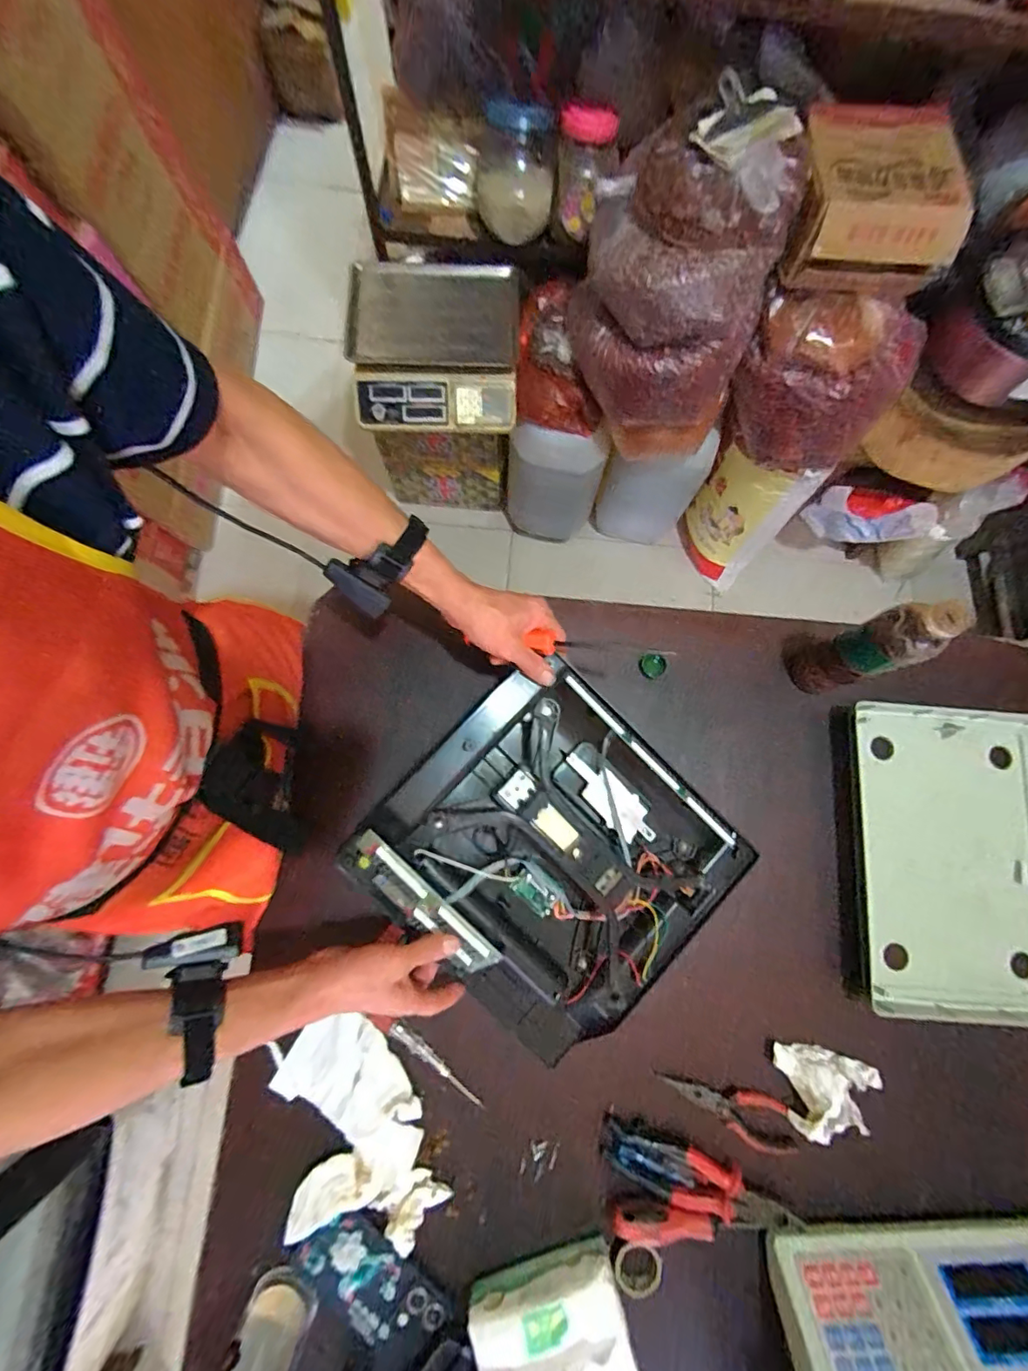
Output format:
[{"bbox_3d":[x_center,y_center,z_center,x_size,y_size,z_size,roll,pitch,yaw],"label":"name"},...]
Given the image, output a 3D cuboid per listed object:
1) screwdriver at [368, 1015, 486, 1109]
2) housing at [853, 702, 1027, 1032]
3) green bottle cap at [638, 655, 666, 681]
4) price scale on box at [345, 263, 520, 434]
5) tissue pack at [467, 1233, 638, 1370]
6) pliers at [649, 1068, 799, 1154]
[{"bbox_3d":[-0.087,0.399,0.545,0.139,0.019,0.018,36,81,6],"label":"screwdriver"},{"bbox_3d":[0.555,0.195,0.577,0.326,0.071,0.337,5,79,0],"label":"housing"},{"bbox_3d":[0.173,-0.023,0.643,0.031,0.011,0.031,0,79,-1],"label":"green bottle cap"},{"bbox_3d":[-0.157,-0.690,1.030,0.324,0.092,0.334,-1,79,-1],"label":"price scale on box"},{"bbox_3d":[0.035,0.608,0.474,0.143,0.066,0.090,-11,80,-3],"label":"tissue pack"},{"bbox_3d":[0.225,0.447,0.542,0.150,0.017,0.048,19,80,3],"label":"pliers"}]

